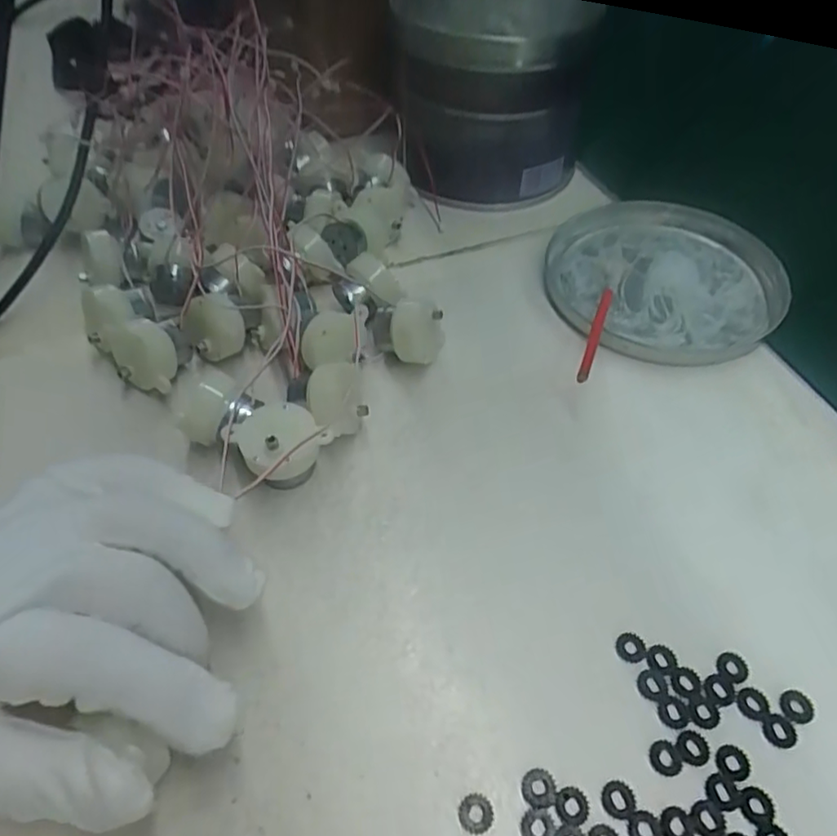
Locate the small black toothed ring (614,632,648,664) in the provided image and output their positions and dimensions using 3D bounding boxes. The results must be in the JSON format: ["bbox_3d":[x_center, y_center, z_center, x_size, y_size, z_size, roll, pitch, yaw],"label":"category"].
[{"bbox_3d":[0.078,0.084,0.227,0.011,0.004,0.011,0,50,0],"label":"small black toothed ring"}]

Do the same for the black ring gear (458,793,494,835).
[{"bbox_3d":[0.018,0.123,0.193,0.011,0.004,0.011,0,50,0],"label":"black ring gear"}]

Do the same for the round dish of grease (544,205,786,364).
[{"bbox_3d":[0.144,-0.081,0.359,0.131,0.013,0.135,0,50,0],"label":"round dish of grease"}]

